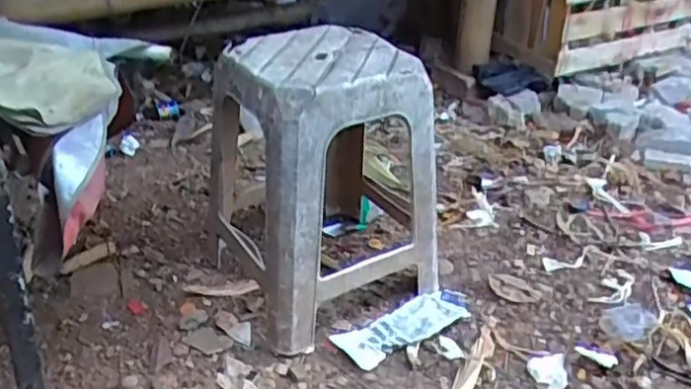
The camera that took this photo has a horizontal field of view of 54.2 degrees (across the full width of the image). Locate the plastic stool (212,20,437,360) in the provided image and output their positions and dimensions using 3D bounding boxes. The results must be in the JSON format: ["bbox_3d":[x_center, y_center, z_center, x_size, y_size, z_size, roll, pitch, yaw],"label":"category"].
[{"bbox_3d":[-0.041,-0.036,1.269,0.348,0.472,0.355,-16,35,-27],"label":"plastic stool"}]

